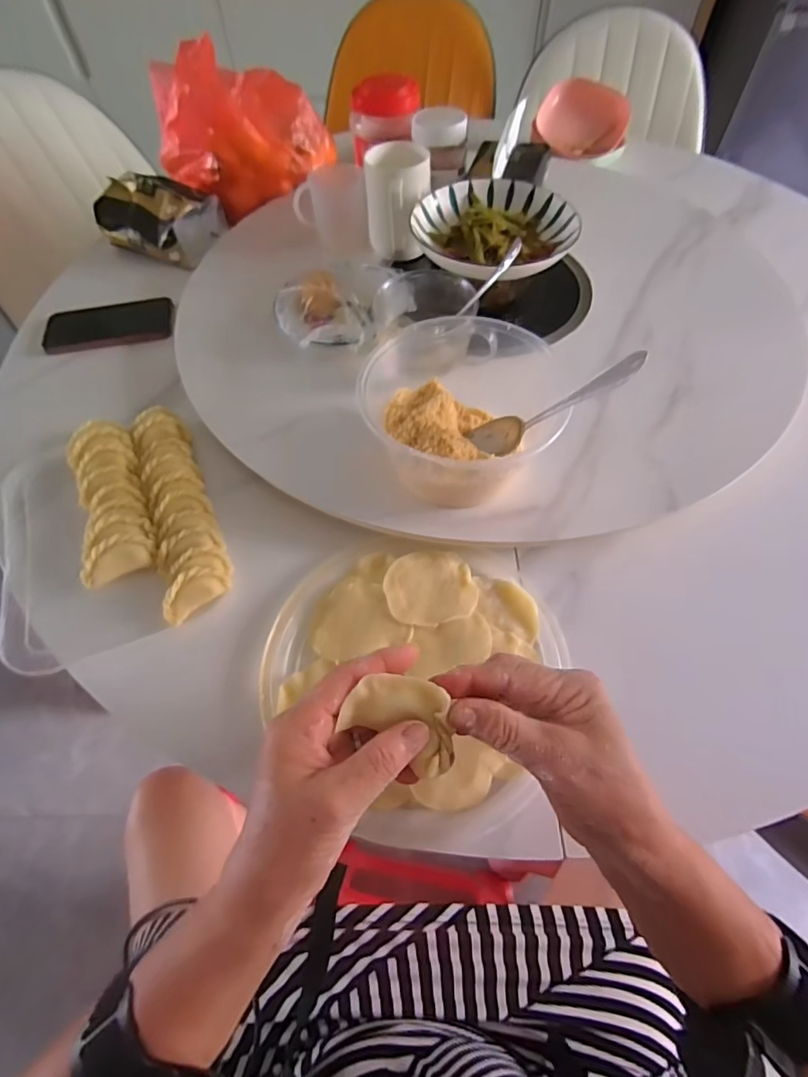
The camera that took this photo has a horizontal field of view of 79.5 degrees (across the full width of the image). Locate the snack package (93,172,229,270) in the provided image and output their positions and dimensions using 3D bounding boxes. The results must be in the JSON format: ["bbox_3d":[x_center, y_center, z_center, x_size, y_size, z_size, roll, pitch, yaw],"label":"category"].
[{"bbox_3d":[-0.354,-0.460,0.694,0.155,0.072,0.096,18,61,12],"label":"snack package"}]

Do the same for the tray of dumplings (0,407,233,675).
[{"bbox_3d":[-0.279,-0.012,0.459,0.191,0.039,0.255,-22,61,-12],"label":"tray of dumplings"}]

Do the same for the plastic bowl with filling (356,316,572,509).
[{"bbox_3d":[0.057,-0.129,0.439,0.165,0.080,0.204,13,60,9],"label":"plastic bowl with filling"}]

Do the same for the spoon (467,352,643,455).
[{"bbox_3d":[0.111,-0.101,0.384,0.026,0.175,0.033,-38,98,-20],"label":"spoon"}]

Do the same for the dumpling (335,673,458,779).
[{"bbox_3d":[0.002,0.101,0.272,0.062,0.017,0.042,26,63,16],"label":"dumpling"}]

